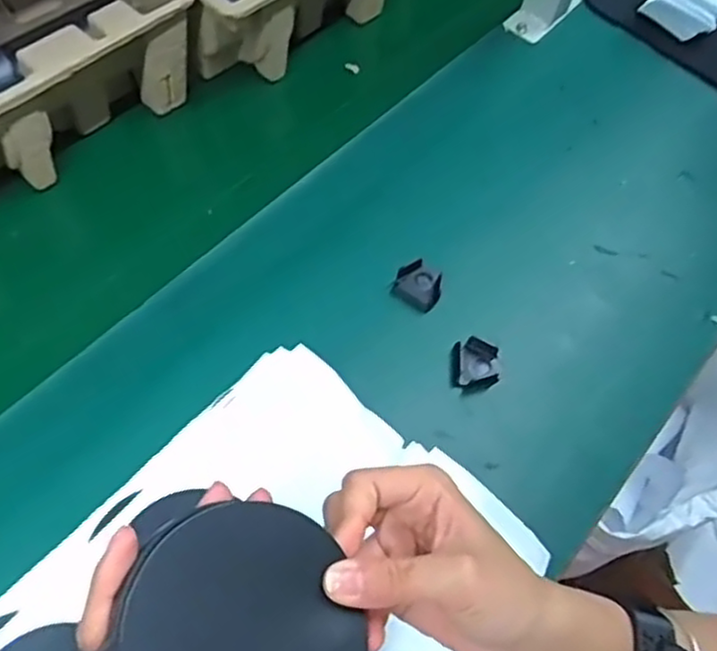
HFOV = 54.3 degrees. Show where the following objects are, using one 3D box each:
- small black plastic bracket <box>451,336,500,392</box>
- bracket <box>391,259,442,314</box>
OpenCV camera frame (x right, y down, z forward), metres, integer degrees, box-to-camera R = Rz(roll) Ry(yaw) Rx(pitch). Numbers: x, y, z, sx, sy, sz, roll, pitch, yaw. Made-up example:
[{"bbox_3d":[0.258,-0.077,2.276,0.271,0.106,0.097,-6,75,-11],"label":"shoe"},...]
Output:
[{"bbox_3d":[0.087,0.029,0.520,0.034,0.012,0.036,3,59,-2],"label":"small black plastic bracket"},{"bbox_3d":[0.049,-0.032,0.550,0.037,0.015,0.034,1,59,-2],"label":"bracket"}]

